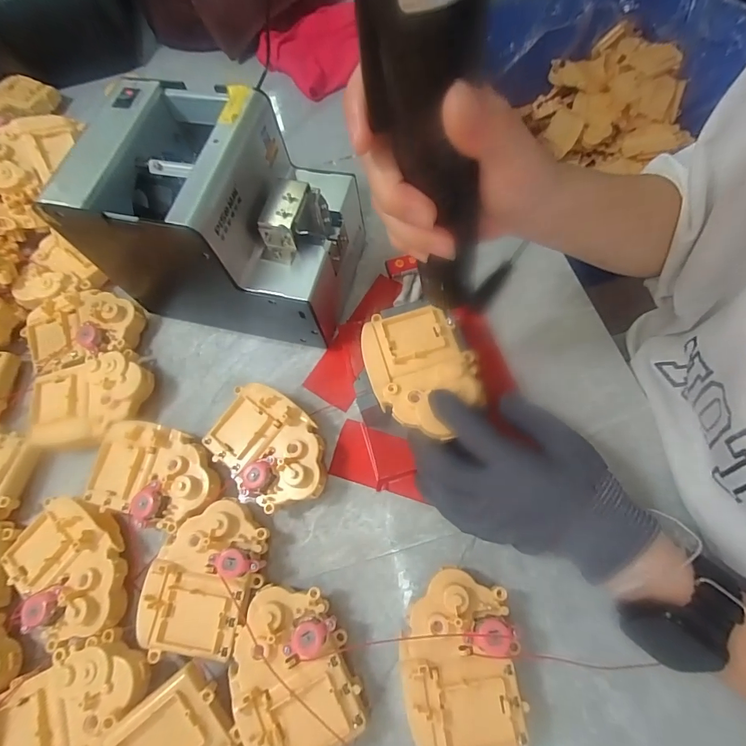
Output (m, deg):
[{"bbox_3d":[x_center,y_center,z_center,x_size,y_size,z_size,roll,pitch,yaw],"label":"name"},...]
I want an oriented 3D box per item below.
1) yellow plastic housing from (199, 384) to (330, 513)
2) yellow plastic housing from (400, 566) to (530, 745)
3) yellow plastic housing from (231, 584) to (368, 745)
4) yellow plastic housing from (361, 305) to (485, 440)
[{"bbox_3d":[-0.079,0.058,0.324,0.071,0.034,0.098,-41,70,-12],"label":"yellow plastic housing"},{"bbox_3d":[0.054,0.179,0.263,0.071,0.040,0.103,-7,68,5],"label":"yellow plastic housing"},{"bbox_3d":[-0.050,0.192,0.271,0.074,0.039,0.103,-21,67,-2],"label":"yellow plastic housing"},{"bbox_3d":[0.033,-0.005,0.299,0.071,0.014,0.098,-22,70,-7],"label":"yellow plastic housing"}]

